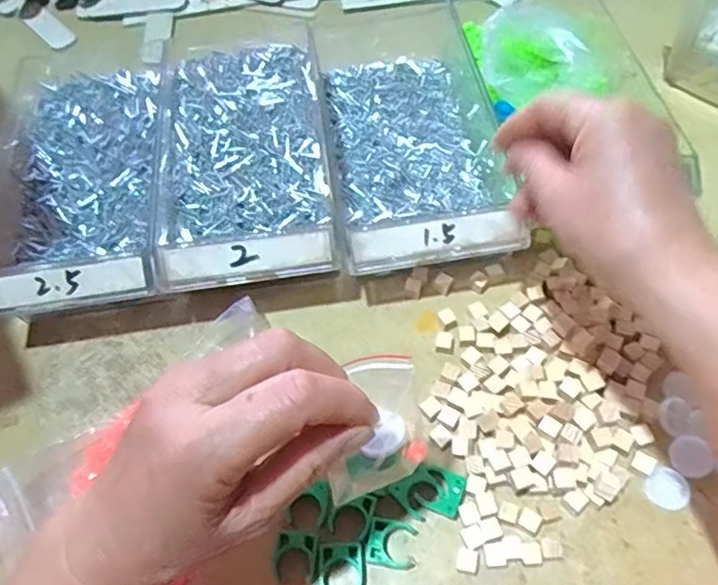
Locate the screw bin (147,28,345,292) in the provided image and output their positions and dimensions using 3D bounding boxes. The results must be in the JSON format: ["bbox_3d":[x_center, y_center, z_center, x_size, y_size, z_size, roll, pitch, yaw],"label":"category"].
[{"bbox_3d":[-0.091,-0.115,0.456,0.133,0.049,0.266,-8,58,0],"label":"screw bin"}]

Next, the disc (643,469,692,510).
[{"bbox_3d":[0.179,0.113,0.337,0.024,0.004,0.023,-2,59,3],"label":"disc"}]

